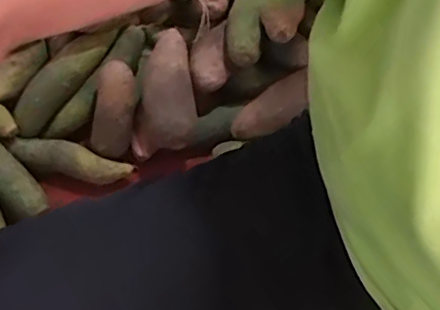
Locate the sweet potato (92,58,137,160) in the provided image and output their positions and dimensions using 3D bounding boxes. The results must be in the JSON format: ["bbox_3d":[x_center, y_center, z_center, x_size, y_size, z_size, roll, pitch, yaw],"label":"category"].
[{"bbox_3d":[-0.154,-0.063,0.838,0.059,0.141,0.046,8,13,1],"label":"sweet potato"}]

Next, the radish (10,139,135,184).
[{"bbox_3d":[-0.216,0.008,0.853,0.173,0.044,0.052,15,50,6],"label":"radish"}]

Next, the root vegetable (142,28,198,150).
[{"bbox_3d":[-0.074,-0.099,0.854,0.077,0.061,0.172,1,73,-5],"label":"root vegetable"}]

